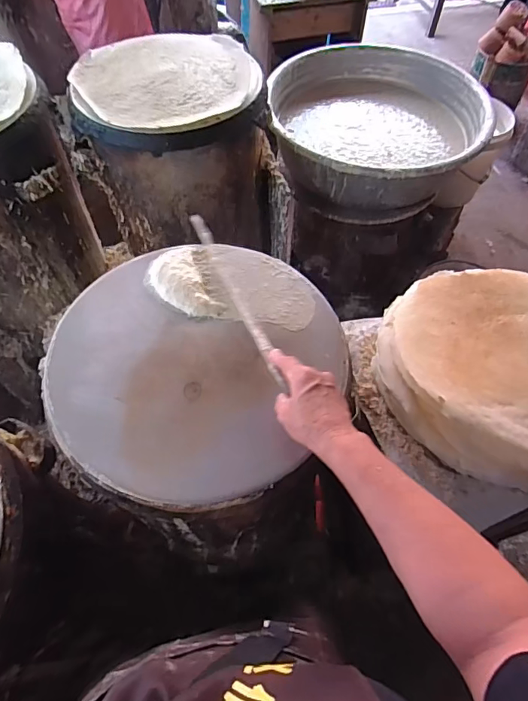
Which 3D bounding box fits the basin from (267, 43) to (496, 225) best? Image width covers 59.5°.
[{"bbox_3d":[0.299,-0.578,1.261,0.538,0.213,0.534,1,59,-1],"label":"basin"}]

